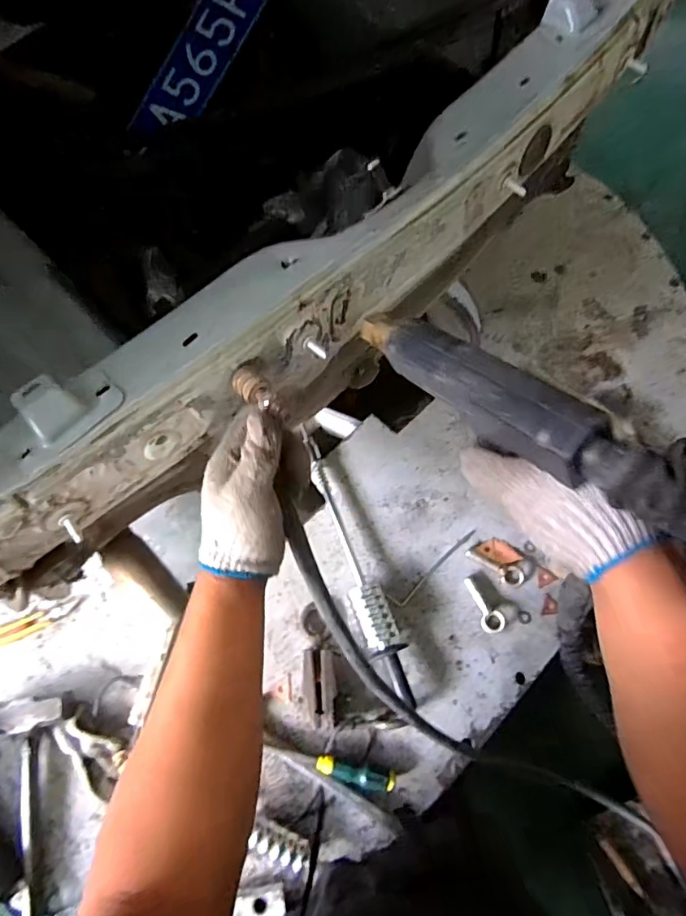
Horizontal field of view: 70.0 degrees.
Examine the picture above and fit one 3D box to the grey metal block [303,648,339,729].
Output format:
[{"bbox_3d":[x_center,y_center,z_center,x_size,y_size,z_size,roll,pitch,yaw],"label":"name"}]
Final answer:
[{"bbox_3d":[-0.037,0.389,0.834,0.052,0.027,0.123,-9,69,-2],"label":"grey metal block"}]

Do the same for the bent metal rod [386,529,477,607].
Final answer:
[{"bbox_3d":[0.171,0.200,0.928,0.210,0.009,0.033,-41,74,-13],"label":"bent metal rod"}]

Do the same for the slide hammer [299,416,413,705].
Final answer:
[{"bbox_3d":[0.006,0.172,0.920,0.065,0.056,0.572,-22,71,-7],"label":"slide hammer"}]

